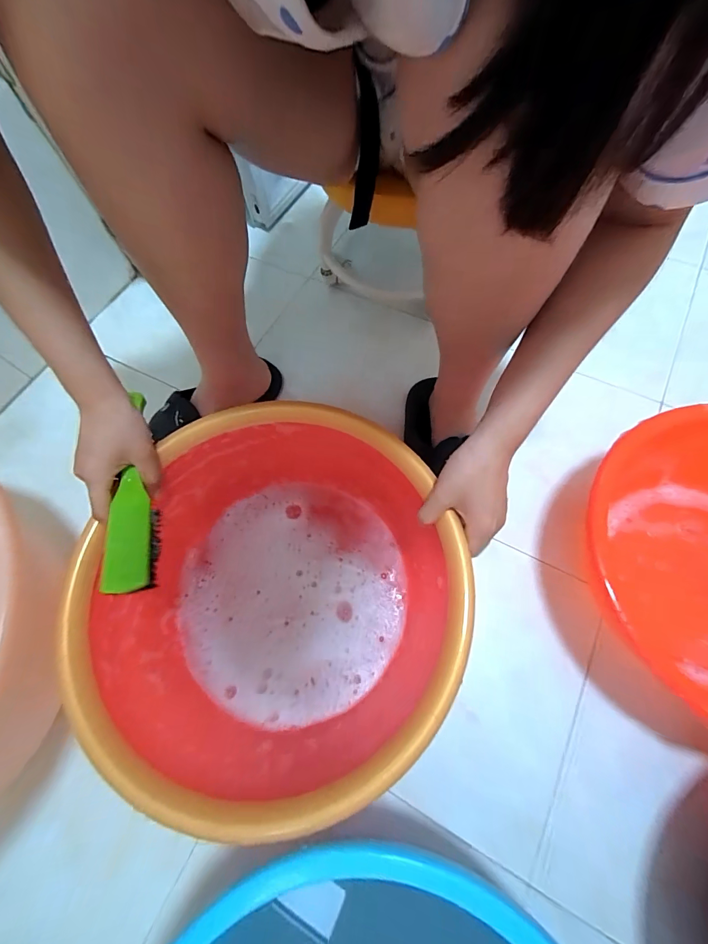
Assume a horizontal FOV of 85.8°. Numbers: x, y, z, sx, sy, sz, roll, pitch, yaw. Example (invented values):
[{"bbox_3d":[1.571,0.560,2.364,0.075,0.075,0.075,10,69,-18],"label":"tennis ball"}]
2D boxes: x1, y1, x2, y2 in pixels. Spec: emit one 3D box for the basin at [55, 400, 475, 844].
[{"bbox_3d":[-0.074,0.123,0.409,0.351,0.129,0.332,-1,65,1],"label":"basin"}]

